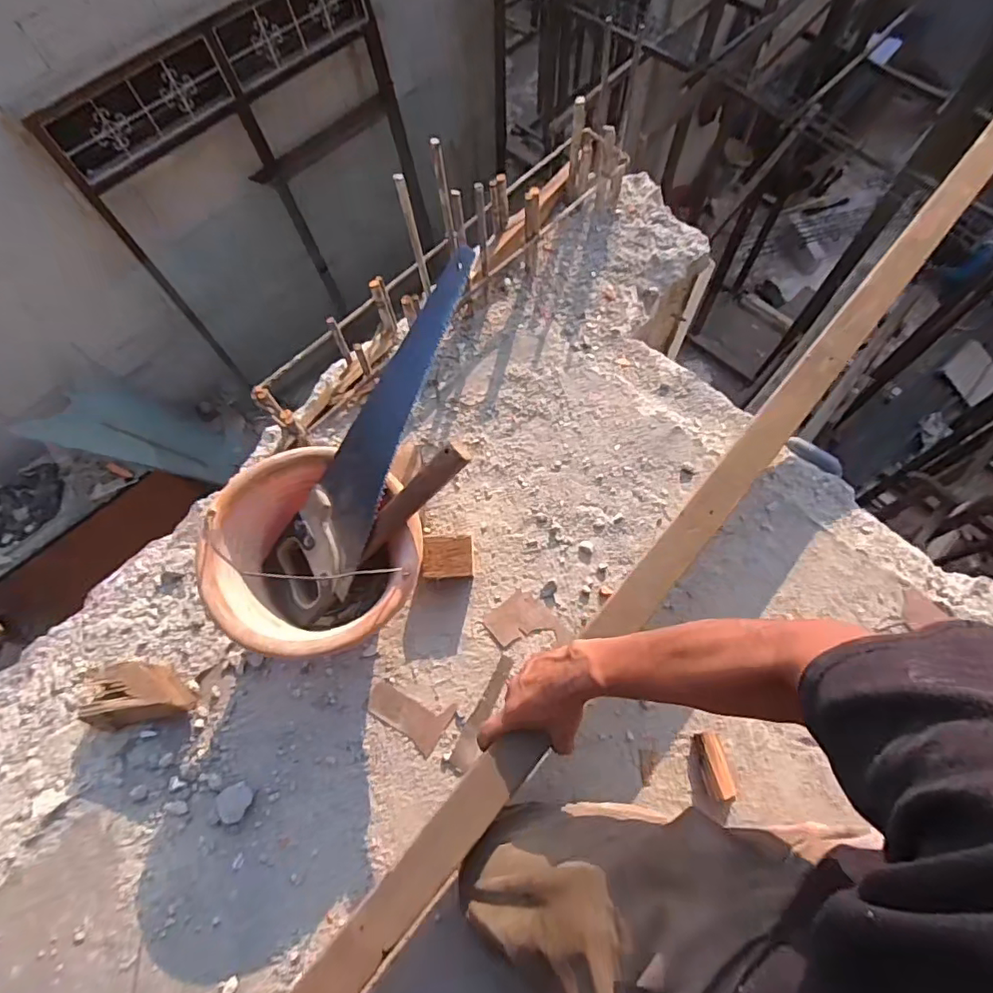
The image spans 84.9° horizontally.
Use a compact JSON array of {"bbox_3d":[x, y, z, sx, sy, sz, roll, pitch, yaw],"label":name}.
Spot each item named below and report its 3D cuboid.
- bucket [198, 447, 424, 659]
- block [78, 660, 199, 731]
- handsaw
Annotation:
[{"bbox_3d":[-0.221,0.094,0.717,0.244,0.196,0.240,-1,68,2],"label":"bucket"},{"bbox_3d":[-0.470,0.255,0.715,0.131,0.054,0.080,-13,68,-3],"label":"block"},{"bbox_3d":[-0.150,-0.067,0.662,0.104,0.024,0.468,31,103,13],"label":"handsaw"}]

